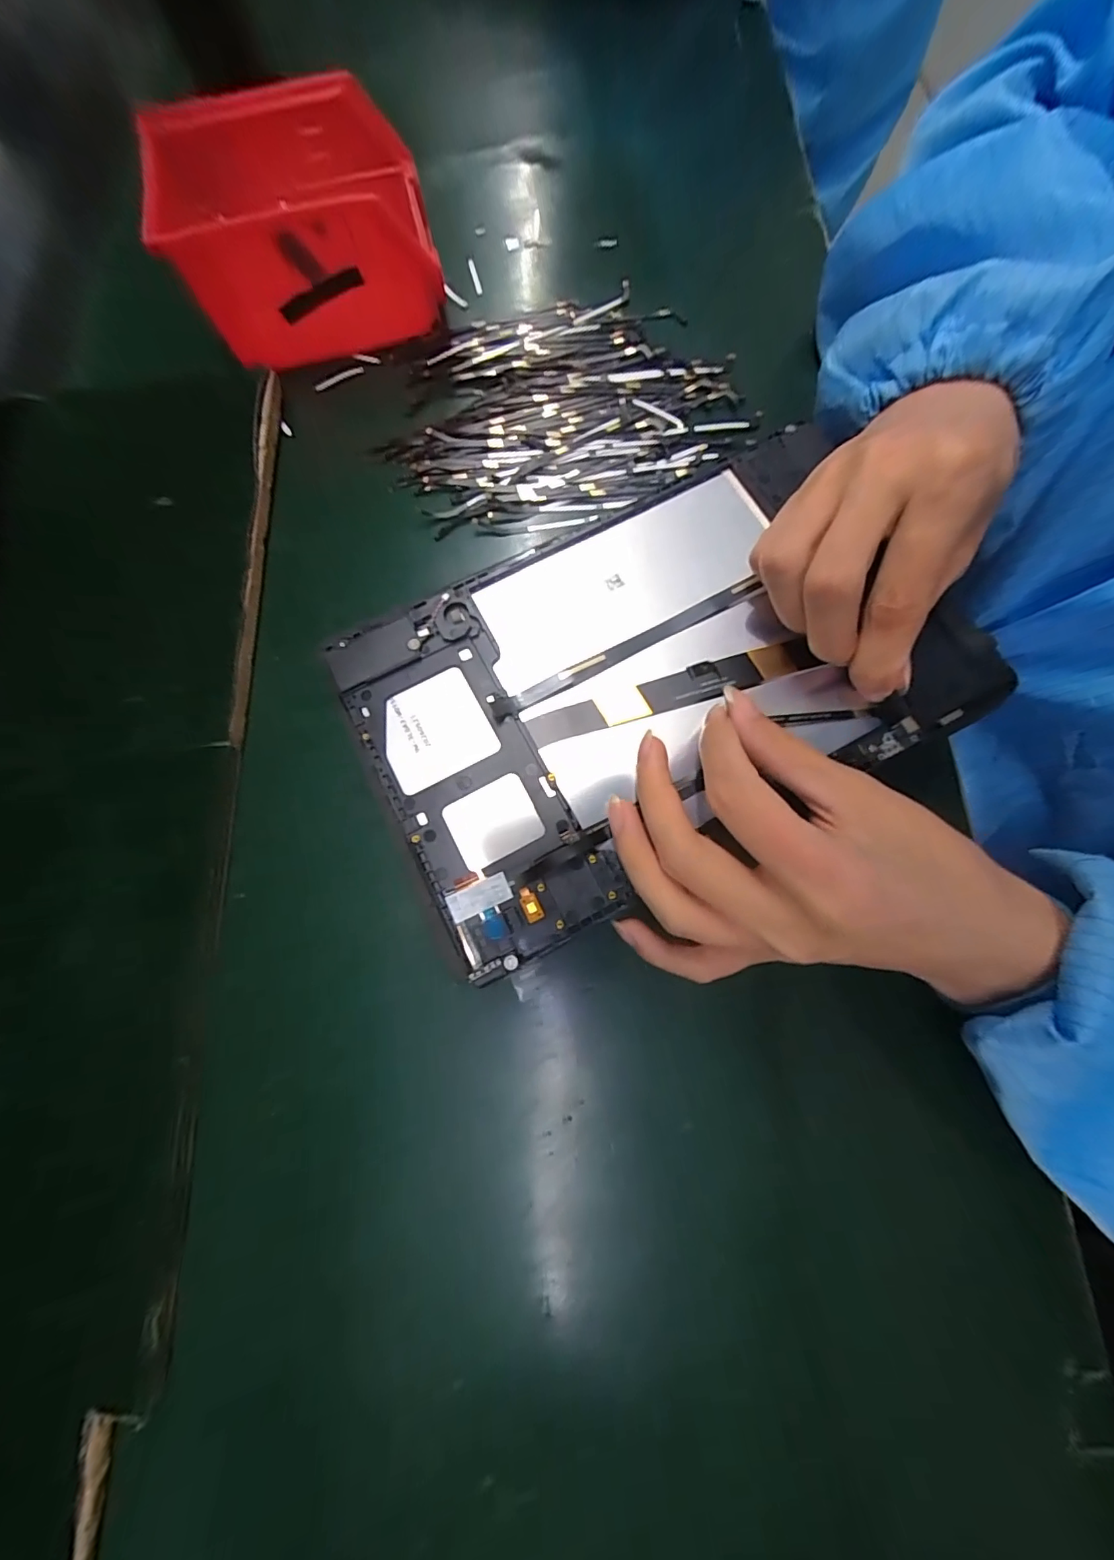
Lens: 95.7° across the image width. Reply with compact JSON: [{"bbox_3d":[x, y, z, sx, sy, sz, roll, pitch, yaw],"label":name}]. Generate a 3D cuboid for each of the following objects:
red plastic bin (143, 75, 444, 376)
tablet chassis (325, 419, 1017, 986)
[{"bbox_3d":[-0.148,-0.311,0.290,0.149,0.068,0.111,-16,75,-1],"label":"red plastic bin"},{"bbox_3d":[0.040,-0.044,0.206,0.231,0.013,0.147,-28,76,-6],"label":"tablet chassis"}]

